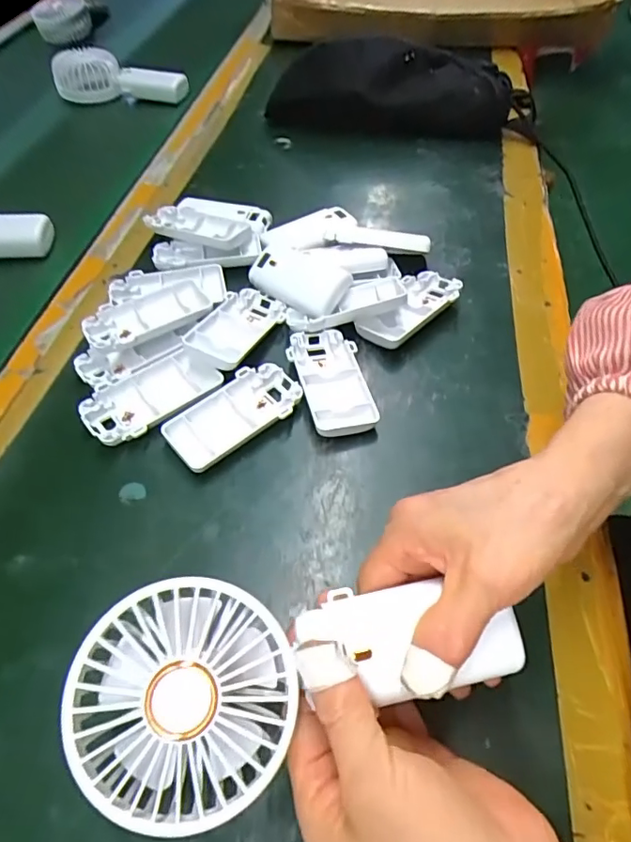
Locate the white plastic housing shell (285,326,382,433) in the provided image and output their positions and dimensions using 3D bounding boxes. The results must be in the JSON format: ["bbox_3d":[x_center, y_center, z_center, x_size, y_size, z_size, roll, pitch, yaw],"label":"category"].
[{"bbox_3d":[0.011,-0.029,0.383,0.048,0.015,0.094,-10,53,-7],"label":"white plastic housing shell"}]

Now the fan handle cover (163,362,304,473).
[{"bbox_3d":[-0.054,-0.003,0.363,0.095,0.016,0.048,-35,60,-23],"label":"fan handle cover"}]

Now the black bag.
[{"bbox_3d":[0.082,-0.391,0.609,0.274,0.078,0.096,8,54,10],"label":"black bag"}]

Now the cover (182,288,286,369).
[{"bbox_3d":[-0.059,-0.075,0.408,0.048,0.016,0.098,17,42,13],"label":"cover"}]

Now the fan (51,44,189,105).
[{"bbox_3d":[-0.270,-0.482,0.735,0.181,0.052,0.061,-3,53,-2],"label":"fan"}]

